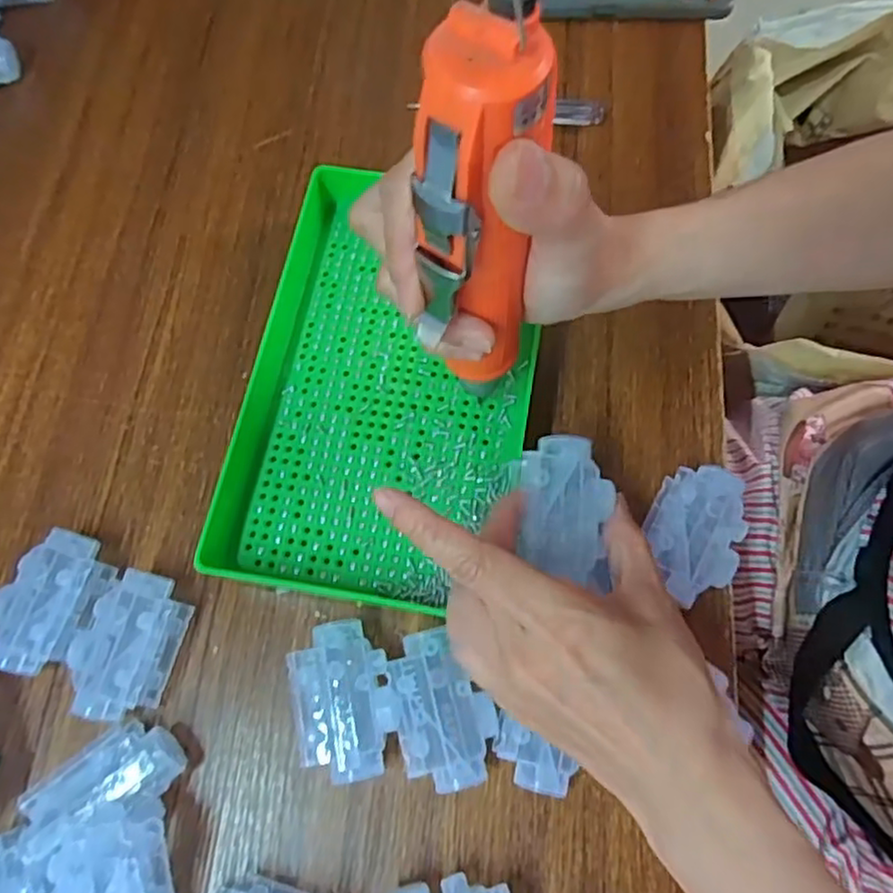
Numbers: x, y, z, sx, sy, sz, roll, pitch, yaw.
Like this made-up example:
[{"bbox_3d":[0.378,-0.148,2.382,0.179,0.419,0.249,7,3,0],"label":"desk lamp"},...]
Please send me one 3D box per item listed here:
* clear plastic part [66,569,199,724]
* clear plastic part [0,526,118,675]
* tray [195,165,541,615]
[{"bbox_3d":[-0.160,0.097,0.337,0.045,0.027,0.068,14,71,7],"label":"clear plastic part"},{"bbox_3d":[-0.203,0.078,0.349,0.045,0.029,0.070,16,71,8],"label":"clear plastic part"},{"bbox_3d":[-0.034,-0.035,0.376,0.156,0.033,0.234,9,70,6],"label":"tray"}]

